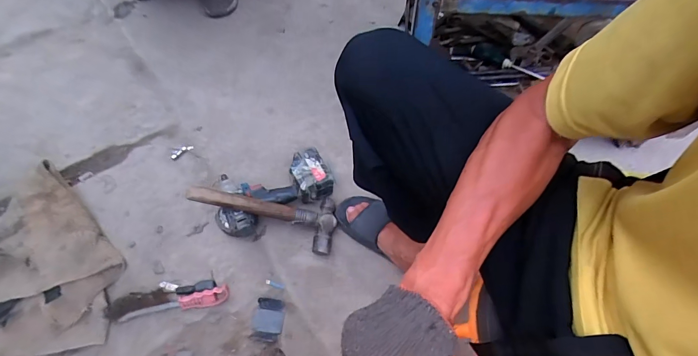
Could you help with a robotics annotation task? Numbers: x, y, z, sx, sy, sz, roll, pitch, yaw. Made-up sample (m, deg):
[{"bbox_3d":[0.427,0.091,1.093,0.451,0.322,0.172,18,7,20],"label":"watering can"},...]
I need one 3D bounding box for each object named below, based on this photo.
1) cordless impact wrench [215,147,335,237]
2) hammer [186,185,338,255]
[{"bbox_3d":[-0.171,0.037,0.840,0.264,0.084,0.136,-16,65,-12],"label":"cordless impact wrench"},{"bbox_3d":[-0.173,0.067,0.772,0.304,0.031,0.117,17,61,-18],"label":"hammer"}]

